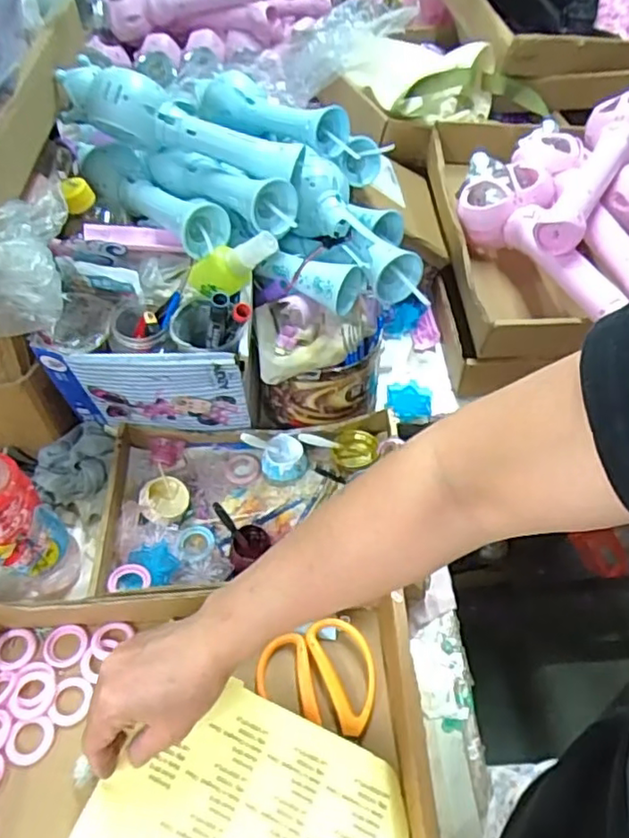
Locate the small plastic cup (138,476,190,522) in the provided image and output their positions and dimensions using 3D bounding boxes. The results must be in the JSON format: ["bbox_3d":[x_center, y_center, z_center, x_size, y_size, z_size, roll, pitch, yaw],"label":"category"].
[{"bbox_3d":[-0.148,0.078,0.614,0.047,0.026,0.043,0,52,-1],"label":"small plastic cup"}]

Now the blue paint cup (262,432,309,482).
[{"bbox_3d":[-0.032,0.042,0.655,0.046,0.034,0.040,-5,52,-5],"label":"blue paint cup"}]

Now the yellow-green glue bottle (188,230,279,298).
[{"bbox_3d":[-0.069,-0.140,0.547,0.095,0.040,0.028,-22,45,29],"label":"yellow-green glue bottle"}]

